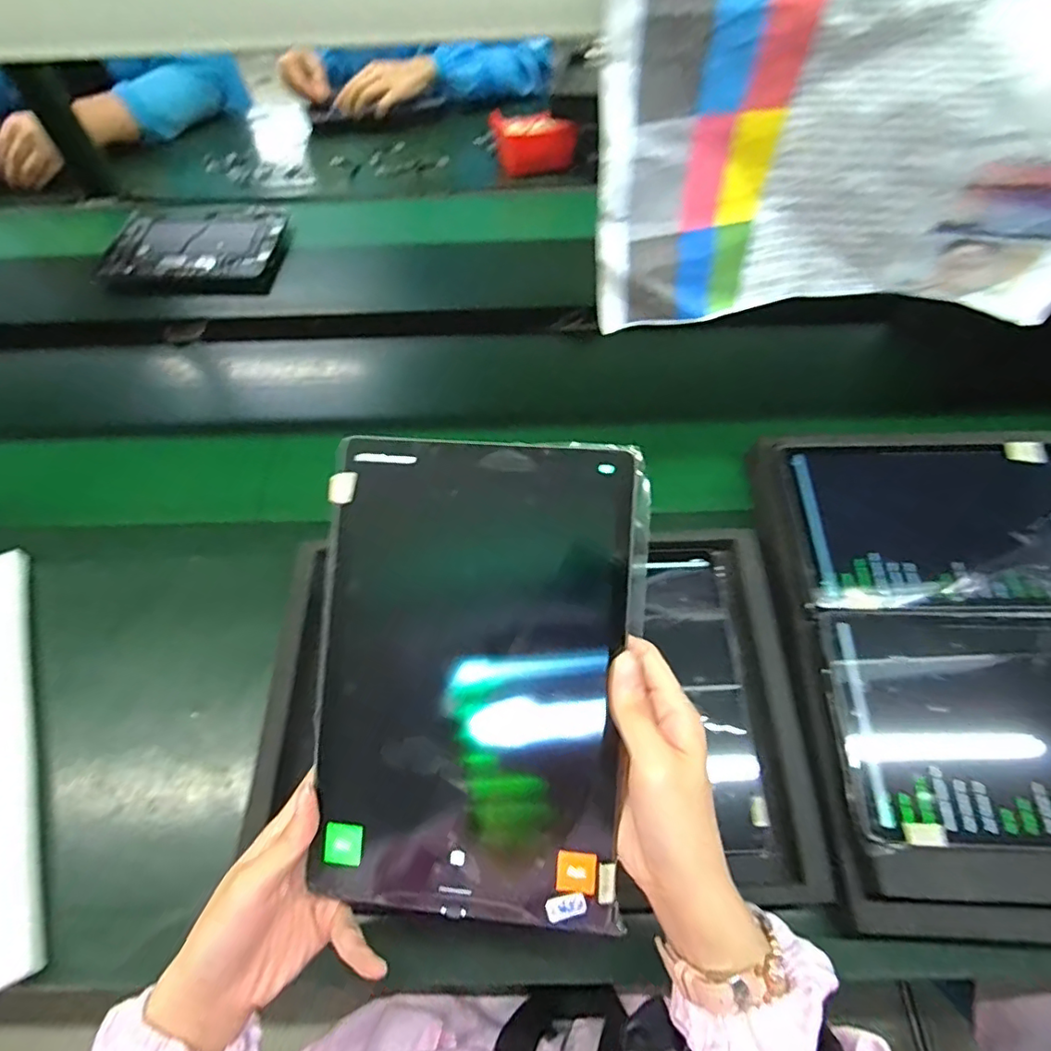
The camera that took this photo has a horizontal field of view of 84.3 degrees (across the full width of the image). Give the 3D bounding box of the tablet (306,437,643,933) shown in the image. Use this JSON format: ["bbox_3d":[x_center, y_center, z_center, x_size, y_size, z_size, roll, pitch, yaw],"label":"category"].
[{"bbox_3d":[-0.028,0.080,0.317,0.163,0.006,0.249,3,85,5],"label":"tablet"}]

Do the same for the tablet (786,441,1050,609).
[{"bbox_3d":[0.406,-0.007,0.546,0.283,0.012,0.174,0,58,2],"label":"tablet"}]

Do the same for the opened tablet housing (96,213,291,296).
[{"bbox_3d":[-0.520,-0.444,0.923,0.271,0.018,0.171,1,58,2],"label":"opened tablet housing"}]

